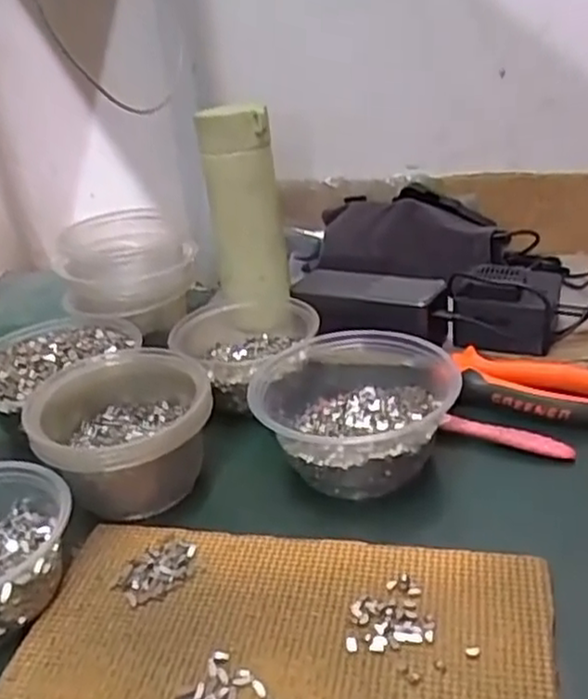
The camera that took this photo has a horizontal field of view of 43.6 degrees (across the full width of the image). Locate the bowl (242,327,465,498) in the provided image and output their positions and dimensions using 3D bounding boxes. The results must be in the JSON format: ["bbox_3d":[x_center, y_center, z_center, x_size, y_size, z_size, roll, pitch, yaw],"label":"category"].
[{"bbox_3d":[0.040,0.040,0.515,0.137,0.063,0.152,-7,28,-6],"label":"bowl"}]

